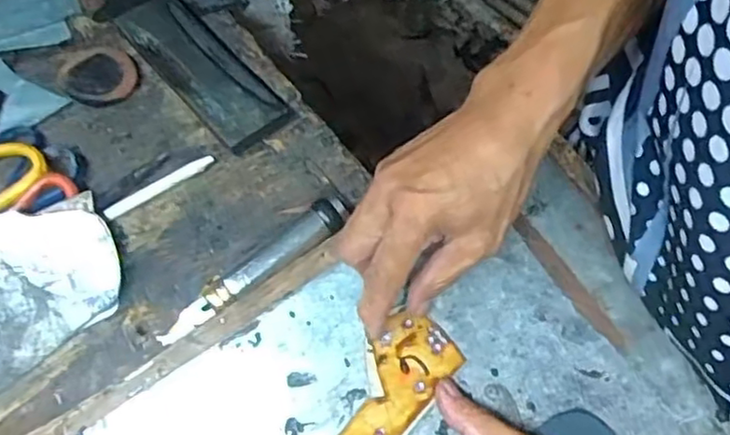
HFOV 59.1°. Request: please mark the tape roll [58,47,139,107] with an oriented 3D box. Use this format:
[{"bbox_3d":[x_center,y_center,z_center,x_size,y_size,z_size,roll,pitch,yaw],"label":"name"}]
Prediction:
[{"bbox_3d":[-0.201,-0.106,0.489,0.056,0.012,0.053,-22,65,-17],"label":"tape roll"}]

